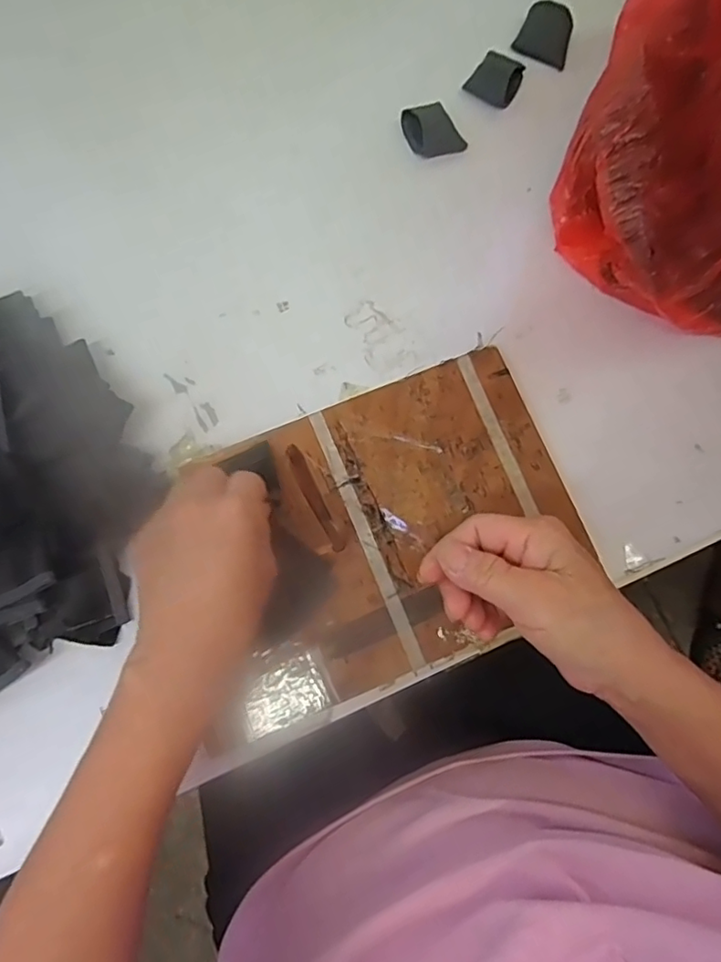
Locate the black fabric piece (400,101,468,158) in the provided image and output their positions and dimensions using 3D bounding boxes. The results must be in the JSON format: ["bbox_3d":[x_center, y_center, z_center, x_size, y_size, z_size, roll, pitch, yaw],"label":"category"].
[{"bbox_3d":[0.055,-0.261,0.423,0.038,0.017,0.038,-25,80,-5],"label":"black fabric piece"}]

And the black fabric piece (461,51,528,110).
[{"bbox_3d":[0.105,-0.311,0.435,0.036,0.015,0.041,34,80,6],"label":"black fabric piece"}]

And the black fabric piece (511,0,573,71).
[{"bbox_3d":[0.145,-0.345,0.437,0.042,0.015,0.038,30,80,6],"label":"black fabric piece"}]

